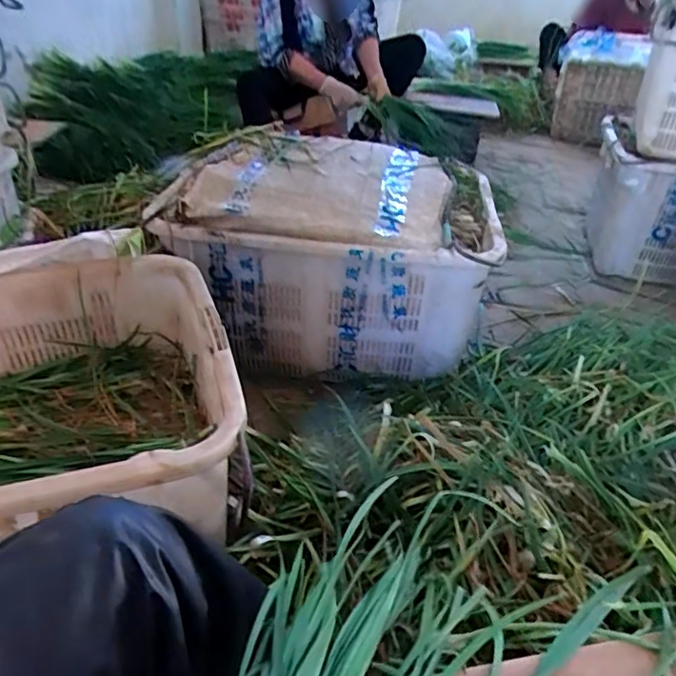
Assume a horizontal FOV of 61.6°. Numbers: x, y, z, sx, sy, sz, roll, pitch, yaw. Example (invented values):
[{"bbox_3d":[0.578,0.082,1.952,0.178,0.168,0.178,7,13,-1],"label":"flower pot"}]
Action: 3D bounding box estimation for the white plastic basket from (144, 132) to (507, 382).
[{"bbox_3d":[-0.017,-0.158,1.219,0.669,0.398,0.423,1,35,-5],"label":"white plastic basket"}]

